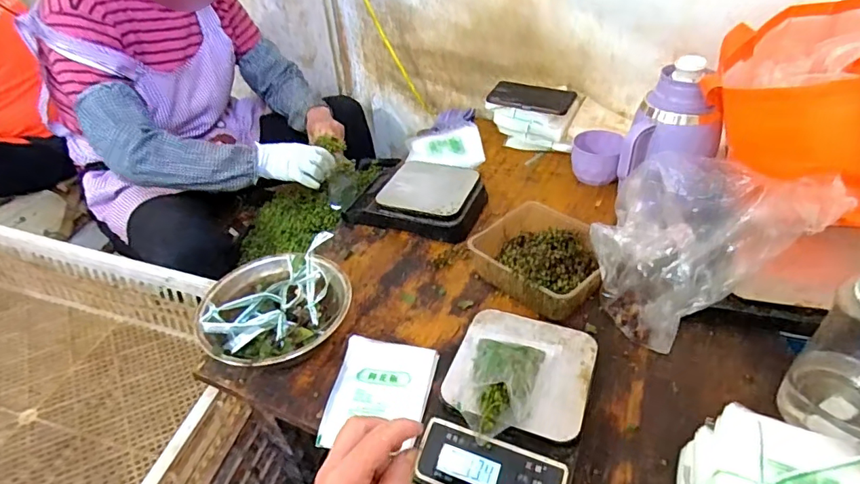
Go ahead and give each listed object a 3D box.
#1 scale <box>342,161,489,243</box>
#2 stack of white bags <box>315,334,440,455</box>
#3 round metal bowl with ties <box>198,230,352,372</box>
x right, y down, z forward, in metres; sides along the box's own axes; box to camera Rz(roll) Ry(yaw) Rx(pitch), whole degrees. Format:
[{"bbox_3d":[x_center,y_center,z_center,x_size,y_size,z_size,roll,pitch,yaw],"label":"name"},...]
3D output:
[{"bbox_3d":[-0.027,-0.077,0.860,0.224,0.054,0.148,10,41,19],"label":"scale"},{"bbox_3d":[-0.058,0.174,0.587,0.117,0.016,0.135,3,39,11],"label":"stack of white bags"},{"bbox_3d":[-0.198,0.087,0.653,0.181,0.088,0.192,-4,39,3],"label":"round metal bowl with ties"}]

